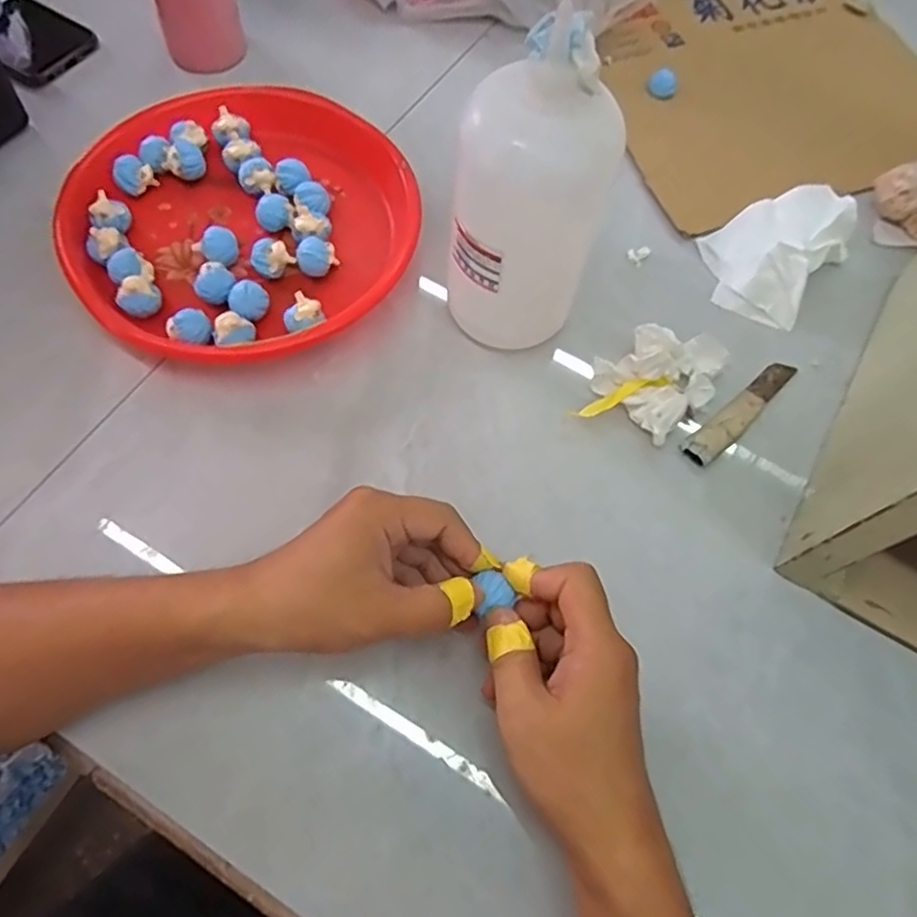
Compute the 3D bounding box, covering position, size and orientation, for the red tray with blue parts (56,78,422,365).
[{"bbox_3d":[-0.162,-0.178,0.509,0.247,0.039,0.240,42,70,15],"label":"red tray with blue parts"}]

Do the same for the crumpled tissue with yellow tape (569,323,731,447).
[{"bbox_3d":[0.141,-0.057,0.476,0.109,0.035,0.066,-40,73,-18],"label":"crumpled tissue with yellow tape"}]

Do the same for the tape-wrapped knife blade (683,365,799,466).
[{"bbox_3d":[0.204,-0.035,0.479,0.116,0.006,0.023,-38,72,-18],"label":"tape-wrapped knife blade"}]

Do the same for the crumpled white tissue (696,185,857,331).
[{"bbox_3d":[0.253,-0.171,0.538,0.091,0.033,0.130,38,69,14],"label":"crumpled white tissue"}]

